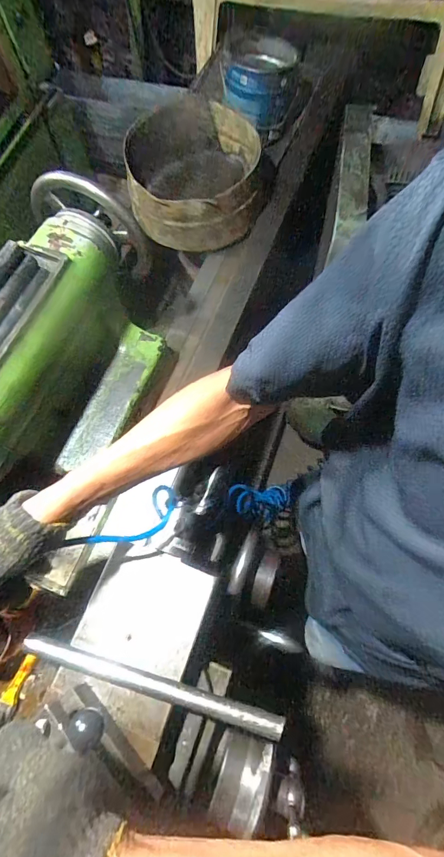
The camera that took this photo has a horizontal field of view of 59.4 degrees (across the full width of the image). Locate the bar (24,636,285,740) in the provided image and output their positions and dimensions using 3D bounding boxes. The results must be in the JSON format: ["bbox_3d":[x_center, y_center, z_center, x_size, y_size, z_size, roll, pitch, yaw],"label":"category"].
[{"bbox_3d":[-0.080,0.284,0.432,0.297,0.015,0.021,14,68,7],"label":"bar"}]

